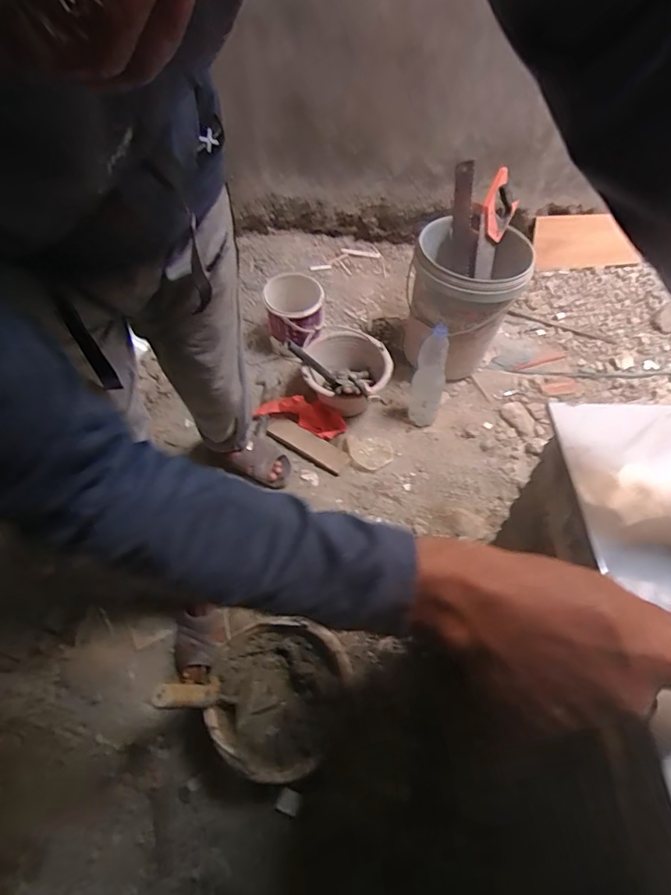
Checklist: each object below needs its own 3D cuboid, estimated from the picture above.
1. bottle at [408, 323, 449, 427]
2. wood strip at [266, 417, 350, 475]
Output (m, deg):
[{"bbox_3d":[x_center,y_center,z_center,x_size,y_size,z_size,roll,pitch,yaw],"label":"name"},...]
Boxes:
[{"bbox_3d":[0.259,-0.185,1.239,0.092,0.305,0.088,16,58,9],"label":"bottle"},{"bbox_3d":[-0.079,-0.012,1.280,0.245,0.021,0.073,29,61,17],"label":"wood strip"}]

